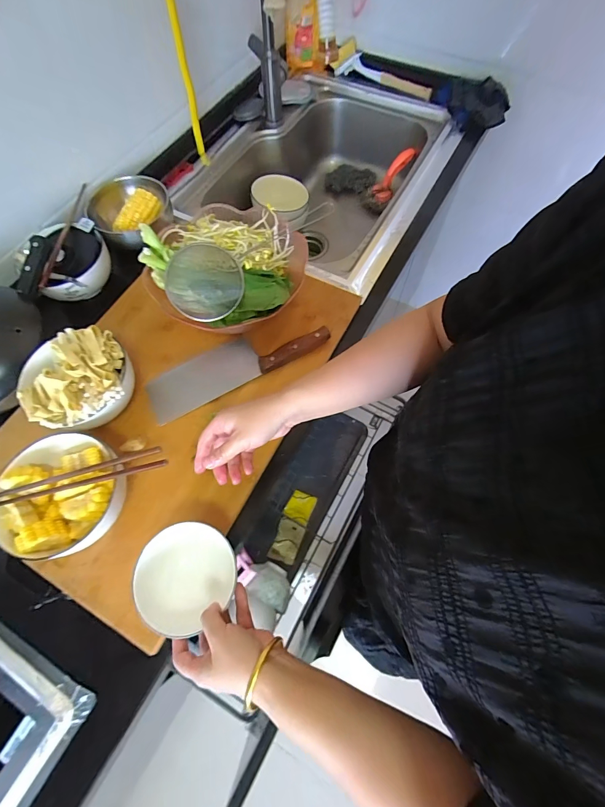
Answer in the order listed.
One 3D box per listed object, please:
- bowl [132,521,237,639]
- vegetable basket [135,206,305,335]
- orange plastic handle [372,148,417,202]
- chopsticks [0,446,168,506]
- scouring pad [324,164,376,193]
[{"bbox_3d":[-0.133,0.197,0.408,0.098,0.054,0.111,14,68,7],"label":"bowl"},{"bbox_3d":[-0.117,-0.211,0.569,0.229,0.092,0.235,0,67,1],"label":"vegetable basket"},{"bbox_3d":[0.242,-0.606,0.934,0.047,0.027,0.137,48,119,19],"label":"orange plastic handle"},{"bbox_3d":[-0.290,0.095,0.423,0.249,0.012,0.025,-14,67,-5],"label":"chopsticks"},{"bbox_3d":[0.132,-0.628,0.993,0.136,0.017,0.071,4,91,7],"label":"scouring pad"}]

